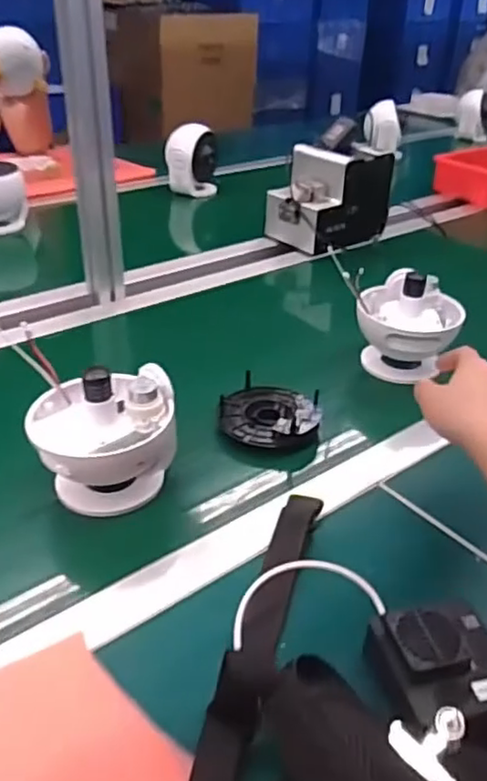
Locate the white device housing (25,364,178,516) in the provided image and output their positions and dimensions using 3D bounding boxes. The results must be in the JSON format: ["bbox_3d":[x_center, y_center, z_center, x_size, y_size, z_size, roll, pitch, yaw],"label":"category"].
[{"bbox_3d":[-0.117,0.037,0.546,0.117,0.104,0.092,-2,32,-6],"label":"white device housing"}]

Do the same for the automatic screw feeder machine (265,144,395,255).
[{"bbox_3d":[0.147,-0.327,1.090,0.194,0.141,0.121,-17,37,-27],"label":"automatic screw feeder machine"}]

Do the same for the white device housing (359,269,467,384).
[{"bbox_3d":[0.188,-0.074,0.742,0.112,0.111,0.106,8,30,12],"label":"white device housing"}]

